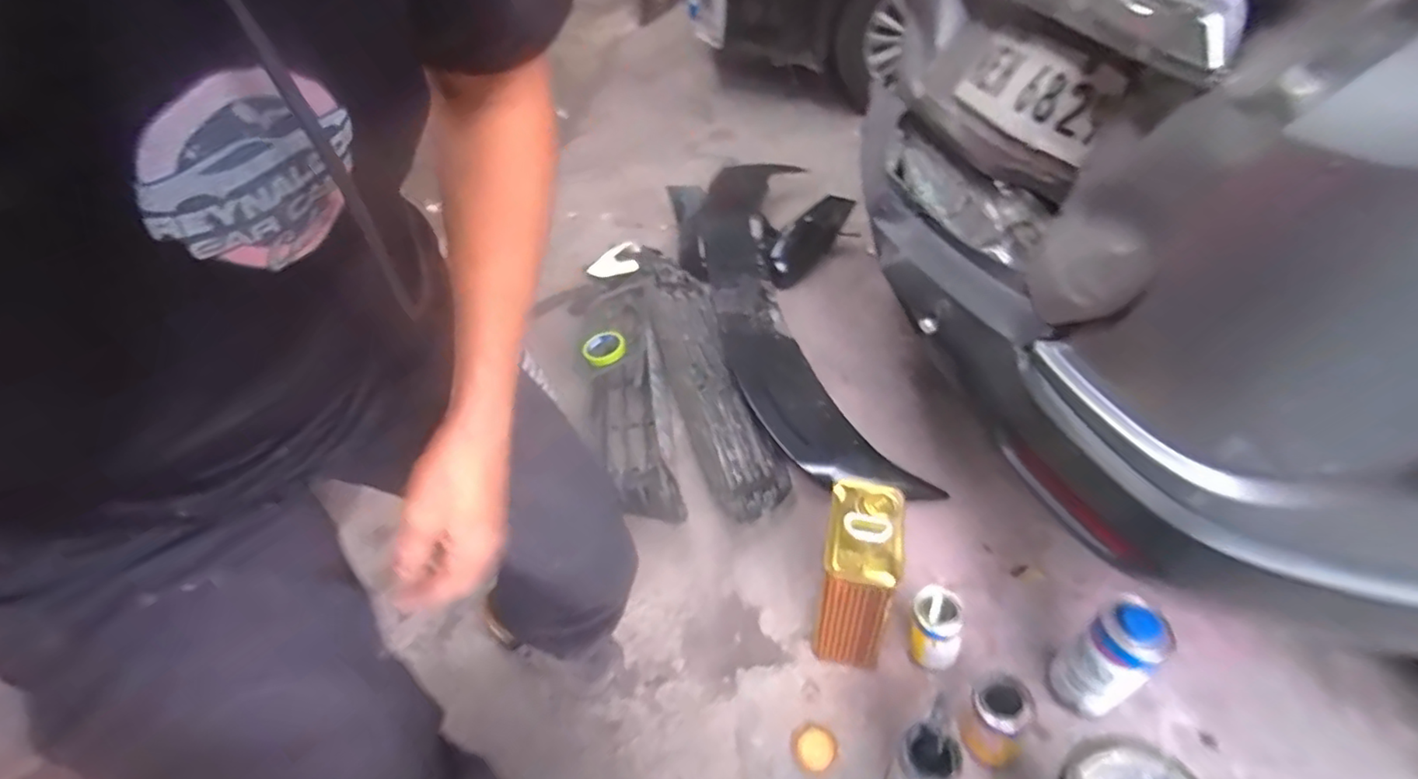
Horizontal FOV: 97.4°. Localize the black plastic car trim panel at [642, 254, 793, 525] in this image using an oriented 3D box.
[{"bbox_3d":[-0.007,-0.034,1.394,0.163,0.057,0.777,-15,48,-7],"label":"black plastic car trim panel"}]

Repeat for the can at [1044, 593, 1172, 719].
[{"bbox_3d":[0.543,0.375,0.853,0.082,0.215,0.083,-3,42,3],"label":"can"}]

